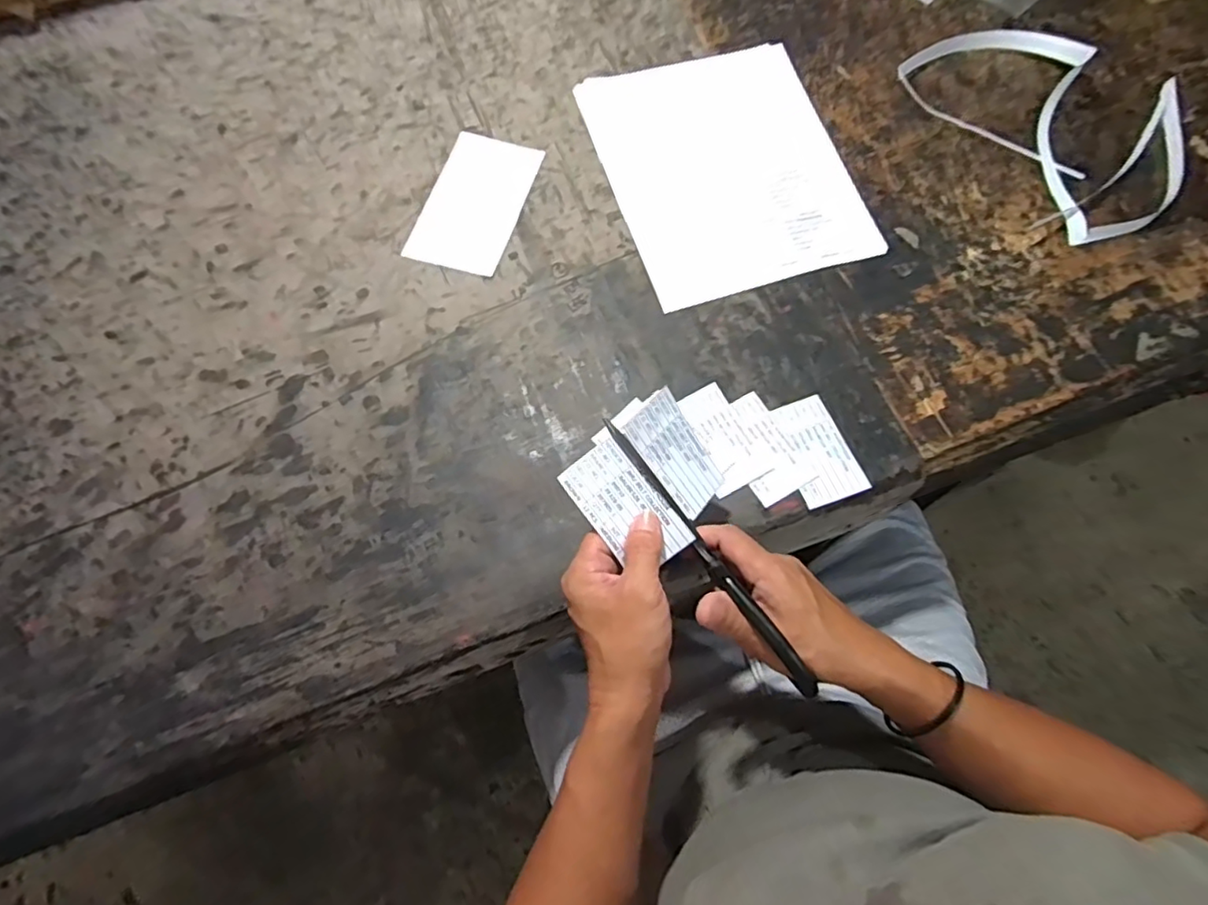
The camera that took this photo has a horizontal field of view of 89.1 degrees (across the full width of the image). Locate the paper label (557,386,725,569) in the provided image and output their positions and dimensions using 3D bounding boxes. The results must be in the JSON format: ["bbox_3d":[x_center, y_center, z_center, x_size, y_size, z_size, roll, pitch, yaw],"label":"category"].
[{"bbox_3d":[0.036,0.019,0.419,0.104,0.026,0.086,-42,106,-23],"label":"paper label"}]

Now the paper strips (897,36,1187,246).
[{"bbox_3d":[0.469,-0.344,0.611,0.231,0.037,0.271,-26,74,-10],"label":"paper strips"}]

